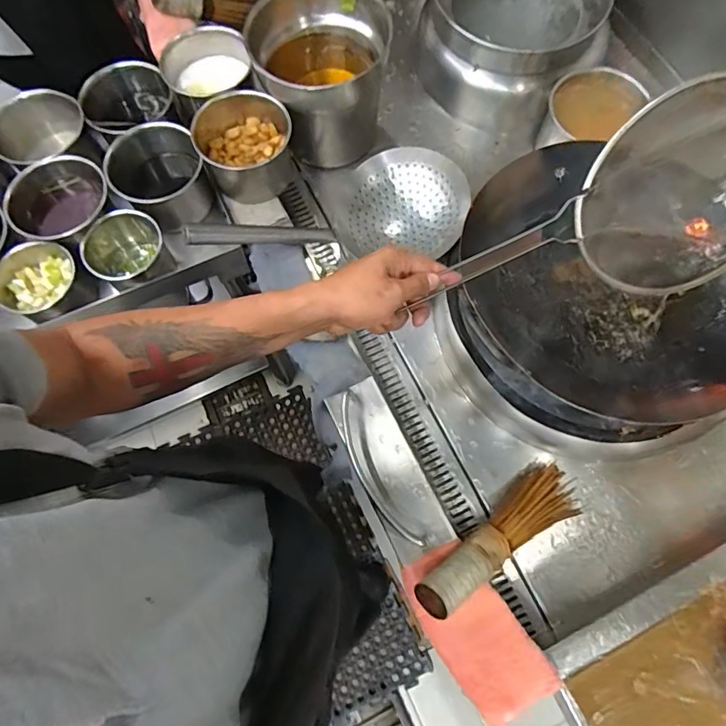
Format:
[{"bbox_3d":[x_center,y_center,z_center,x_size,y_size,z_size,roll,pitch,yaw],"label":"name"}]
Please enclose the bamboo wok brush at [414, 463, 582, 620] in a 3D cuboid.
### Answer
[{"bbox_3d":[0.190,0.240,0.667,0.300,0.046,0.081,-23,71,-33],"label":"bamboo wok brush"}]

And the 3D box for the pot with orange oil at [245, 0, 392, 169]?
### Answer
[{"bbox_3d":[-0.069,-0.500,0.878,0.219,0.219,0.224,0,71,0],"label":"pot with orange oil"}]

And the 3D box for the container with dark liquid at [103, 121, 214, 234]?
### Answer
[{"bbox_3d":[-0.348,-0.315,0.836,0.145,0.107,0.157,0,71,0],"label":"container with dark liquid"}]

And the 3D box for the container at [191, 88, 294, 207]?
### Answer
[{"bbox_3d":[-0.198,-0.364,0.846,0.154,0.129,0.140,0,71,0],"label":"container"}]

